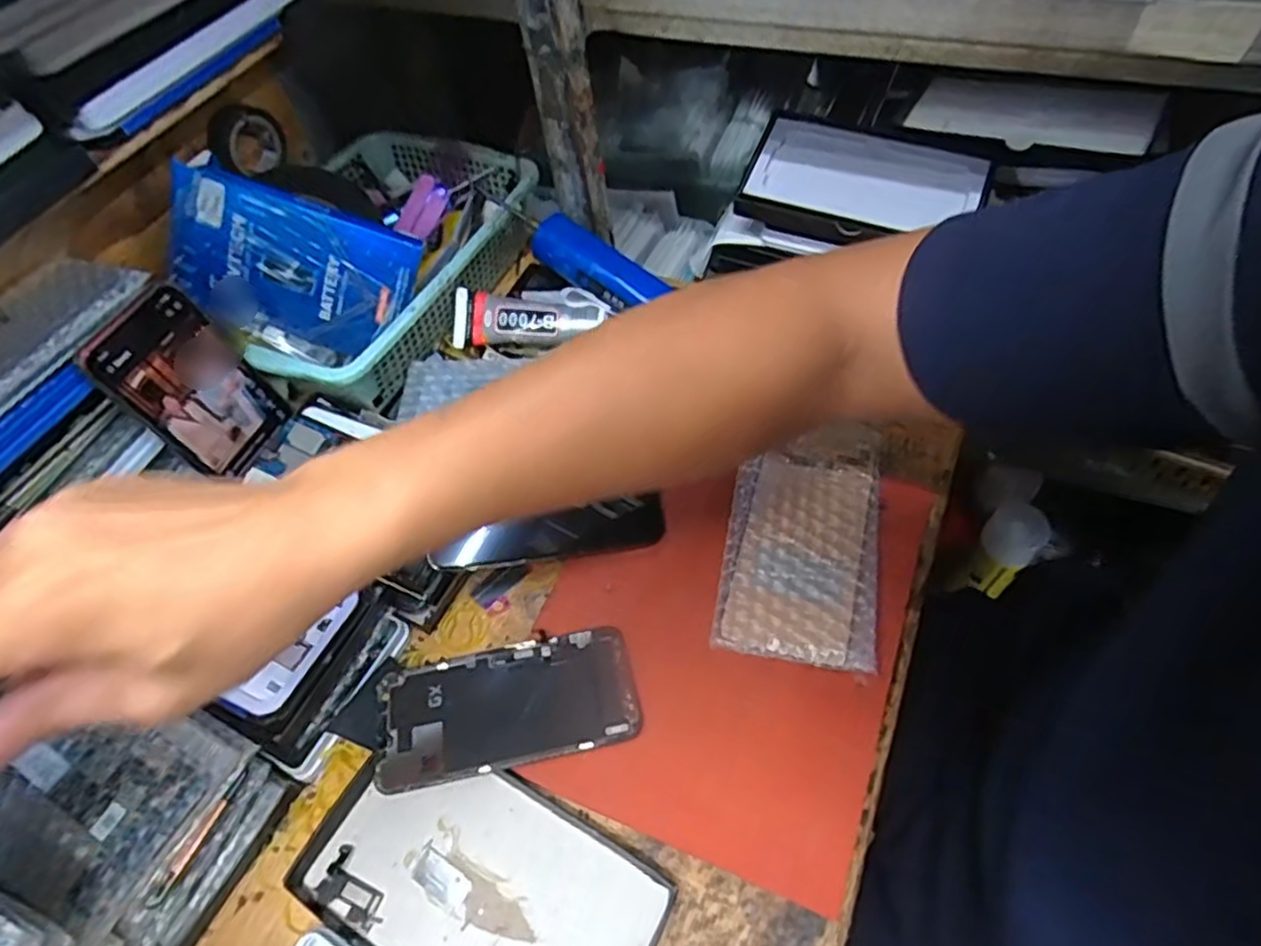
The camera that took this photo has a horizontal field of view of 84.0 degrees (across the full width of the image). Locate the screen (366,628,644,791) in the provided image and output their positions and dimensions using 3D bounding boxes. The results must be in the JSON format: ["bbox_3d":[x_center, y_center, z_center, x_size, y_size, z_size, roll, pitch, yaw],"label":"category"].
[{"bbox_3d":[-0.069,0.131,0.397,0.141,0.004,0.069,-11,52,-6],"label":"screen"}]

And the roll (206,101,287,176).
[{"bbox_3d":[-0.296,-0.257,0.541,0.054,0.046,0.025,-28,57,-16],"label":"roll"}]

